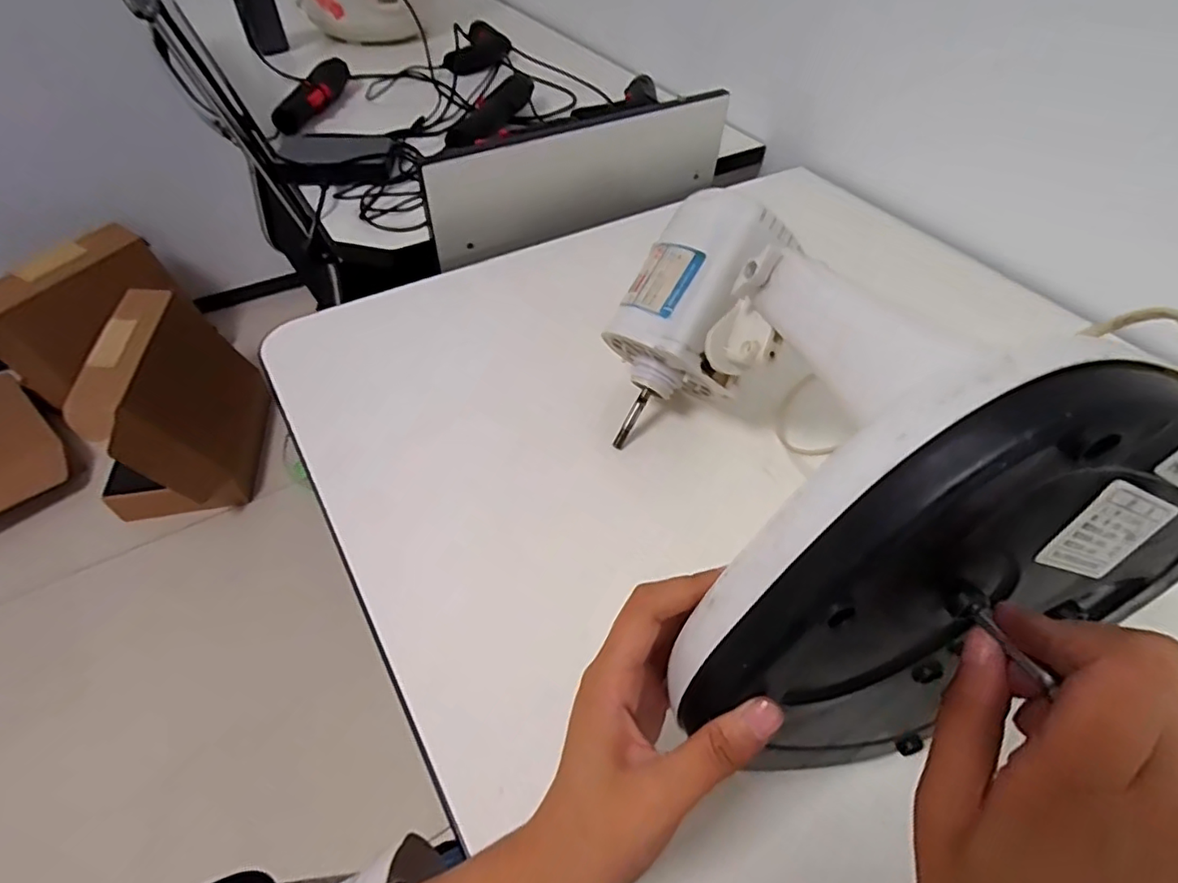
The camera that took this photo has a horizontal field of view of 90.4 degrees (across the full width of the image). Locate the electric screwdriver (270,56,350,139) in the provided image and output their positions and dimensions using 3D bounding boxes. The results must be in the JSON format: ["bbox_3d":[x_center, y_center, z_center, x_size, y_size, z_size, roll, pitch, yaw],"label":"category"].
[{"bbox_3d":[-0.395,-0.506,0.850,0.028,0.040,0.203,9,50,6],"label":"electric screwdriver"}]

